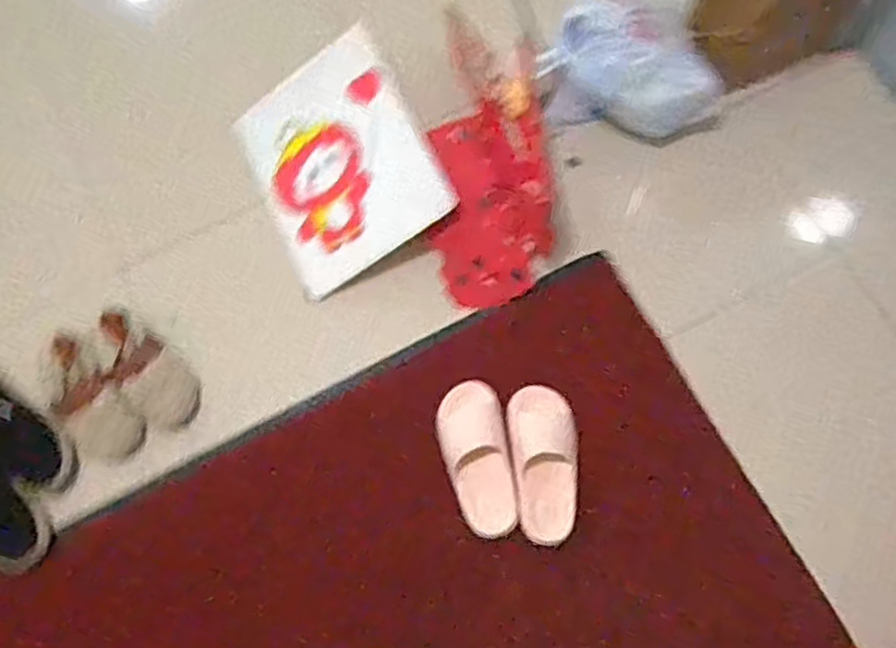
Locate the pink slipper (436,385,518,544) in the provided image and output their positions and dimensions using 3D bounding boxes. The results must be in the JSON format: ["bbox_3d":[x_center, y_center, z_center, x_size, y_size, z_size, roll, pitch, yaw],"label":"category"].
[{"bbox_3d":[0.046,0.220,1.178,0.103,0.067,0.257,-10,73,-4],"label":"pink slipper"}]

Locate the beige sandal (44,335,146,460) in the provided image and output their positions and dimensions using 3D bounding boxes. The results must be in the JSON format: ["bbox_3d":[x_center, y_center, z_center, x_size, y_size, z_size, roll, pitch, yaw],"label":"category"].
[{"bbox_3d":[-0.612,0.126,1.209,0.114,0.057,0.248,-40,77,-12],"label":"beige sandal"}]

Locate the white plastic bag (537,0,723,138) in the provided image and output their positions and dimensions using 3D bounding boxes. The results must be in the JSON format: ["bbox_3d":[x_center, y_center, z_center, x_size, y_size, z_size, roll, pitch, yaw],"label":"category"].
[{"bbox_3d":[0.326,-0.441,1.266,0.326,0.183,0.140,19,73,5],"label":"white plastic bag"}]

